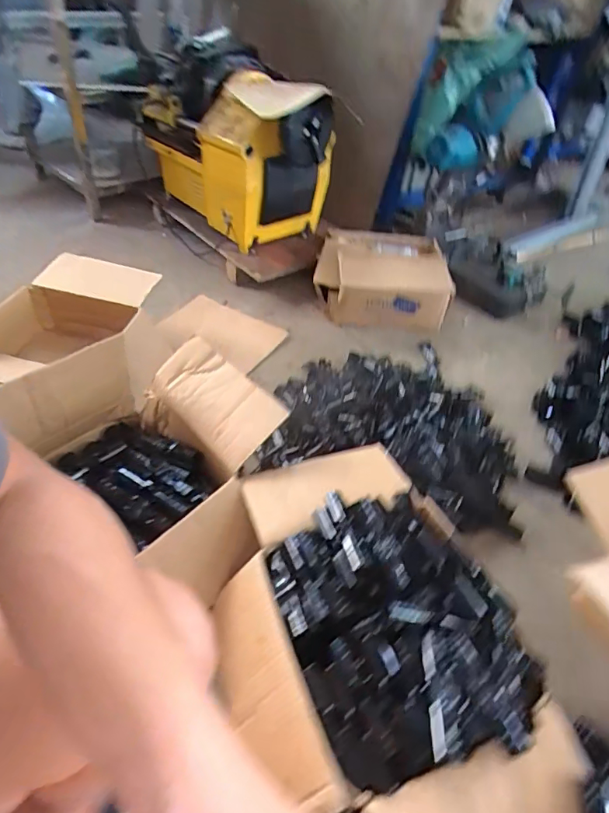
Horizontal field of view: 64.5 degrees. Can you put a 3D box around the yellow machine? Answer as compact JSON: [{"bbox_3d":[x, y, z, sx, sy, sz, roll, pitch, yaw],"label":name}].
[{"bbox_3d":[-0.197,-0.774,1.435,0.328,0.409,0.583,-26,53,-30],"label":"yellow machine"}]

